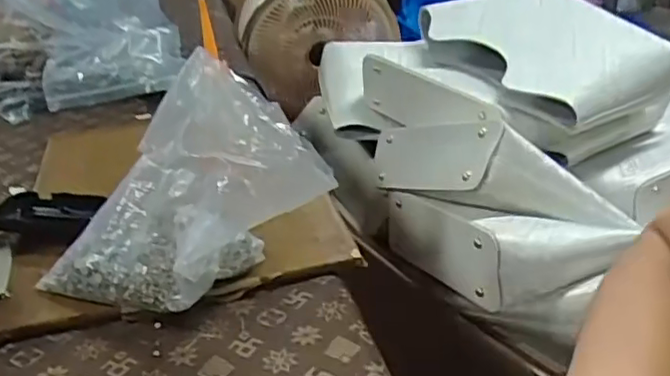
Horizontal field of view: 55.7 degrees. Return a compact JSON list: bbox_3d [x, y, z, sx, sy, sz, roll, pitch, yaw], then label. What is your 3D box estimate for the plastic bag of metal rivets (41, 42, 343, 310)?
[{"bbox_3d":[-0.115,0.013,0.507,0.204,0.164,0.161,-26,35,-33],"label":"plastic bag of metal rivets"}]

